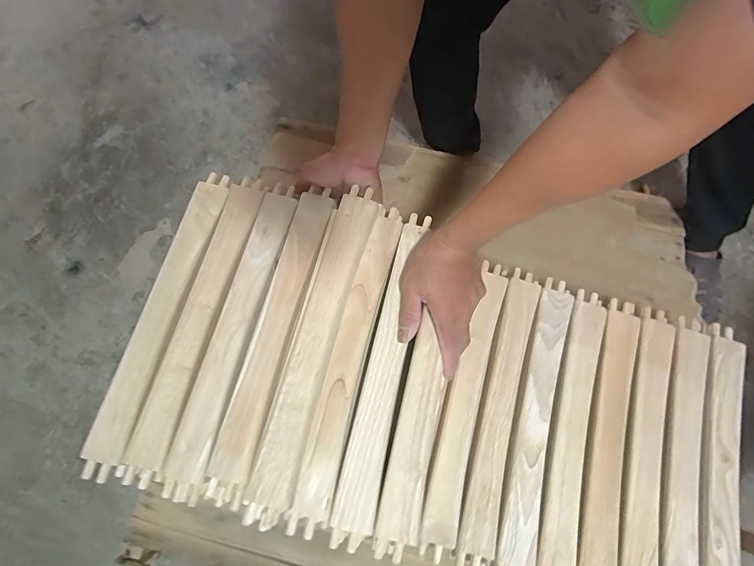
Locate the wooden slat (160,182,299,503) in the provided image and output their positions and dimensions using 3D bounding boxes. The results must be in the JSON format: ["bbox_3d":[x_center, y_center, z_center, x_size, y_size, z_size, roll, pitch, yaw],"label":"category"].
[{"bbox_3d":[-0.179,0.052,0.502,0.049,0.015,0.398,13,72,4],"label":"wooden slat"}]

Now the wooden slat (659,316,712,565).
[{"bbox_3d":[0.408,0.243,0.528,0.053,0.014,0.399,17,72,5],"label":"wooden slat"}]

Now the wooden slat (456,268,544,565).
[{"bbox_3d":[0.172,0.168,0.543,0.044,0.011,0.390,17,72,5],"label":"wooden slat"}]

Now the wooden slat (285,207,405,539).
[{"bbox_3d":[-0.033,0.086,0.482,0.043,0.012,0.387,14,72,4],"label":"wooden slat"}]

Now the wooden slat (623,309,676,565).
[{"bbox_3d":[0.360,0.228,0.526,0.043,0.016,0.393,15,72,5],"label":"wooden slat"}]

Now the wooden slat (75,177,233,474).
[{"bbox_3d":[-0.275,0.032,0.506,0.047,0.010,0.395,13,72,4],"label":"wooden slat"}]

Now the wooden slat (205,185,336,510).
[{"bbox_3d":[-0.129,0.060,0.501,0.046,0.025,0.395,14,73,4],"label":"wooden slat"}]

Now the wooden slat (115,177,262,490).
[{"bbox_3d":[-0.227,0.042,0.505,0.050,0.012,0.392,13,72,4],"label":"wooden slat"}]

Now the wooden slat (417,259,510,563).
[{"bbox_3d":[0.121,0.149,0.541,0.054,0.013,0.387,16,72,5],"label":"wooden slat"}]

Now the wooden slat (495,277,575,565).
[{"bbox_3d":[0.218,0.182,0.540,0.046,0.014,0.395,16,72,5],"label":"wooden slat"}]

